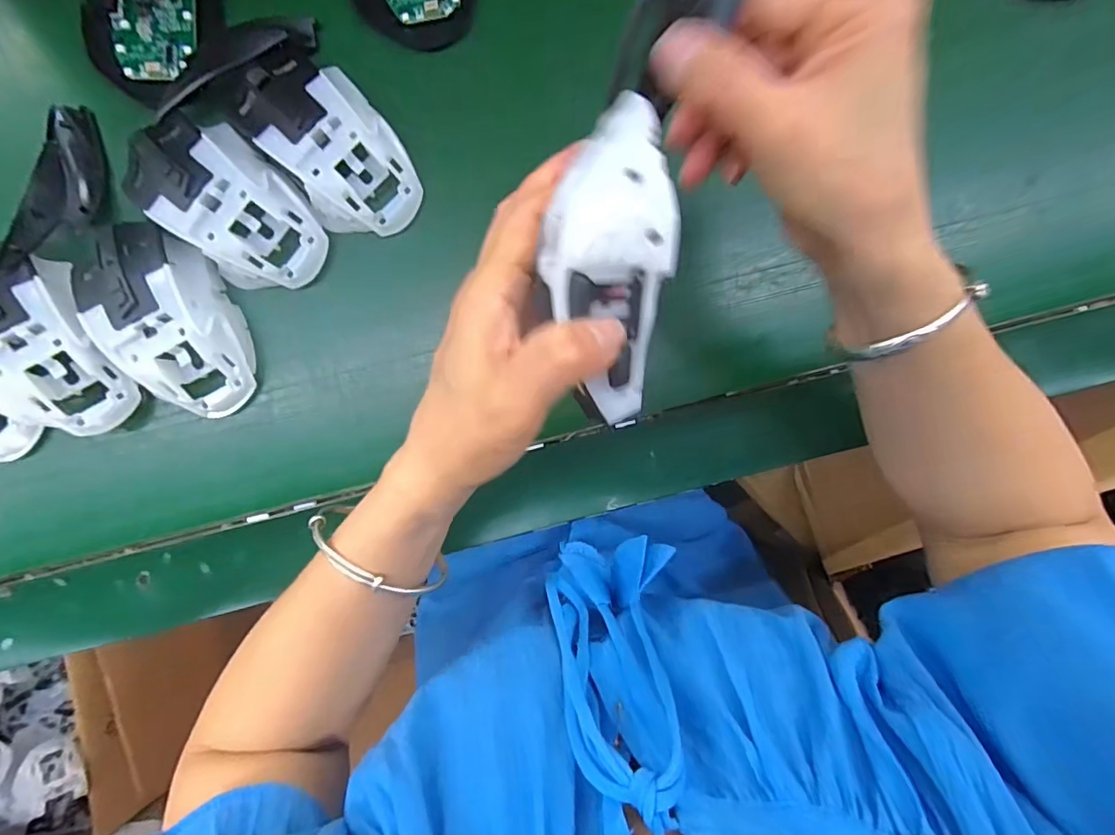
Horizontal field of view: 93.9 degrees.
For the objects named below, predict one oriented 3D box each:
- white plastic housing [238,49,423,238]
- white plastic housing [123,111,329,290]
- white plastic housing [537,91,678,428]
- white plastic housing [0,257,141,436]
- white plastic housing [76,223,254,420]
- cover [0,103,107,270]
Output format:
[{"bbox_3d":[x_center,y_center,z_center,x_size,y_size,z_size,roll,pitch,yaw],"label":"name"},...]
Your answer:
[{"bbox_3d":[-0.127,-0.154,0.292,0.060,0.032,0.103,-40,95,-1],"label":"white plastic housing"},{"bbox_3d":[-0.184,-0.120,0.290,0.064,0.035,0.108,-44,95,0],"label":"white plastic housing"},{"bbox_3d":[0.016,-0.046,0.178,0.039,0.023,0.107,-3,116,-3],"label":"white plastic housing"},{"bbox_3d":[-0.286,-0.044,0.285,0.063,0.049,0.112,-32,95,-1],"label":"white plastic housing"},{"bbox_3d":[-0.217,-0.056,0.294,0.061,0.037,0.111,-36,95,-1],"label":"white plastic housing"},{"bbox_3d":[-0.280,-0.127,0.292,0.033,0.016,0.098,12,78,-4],"label":"cover"}]

